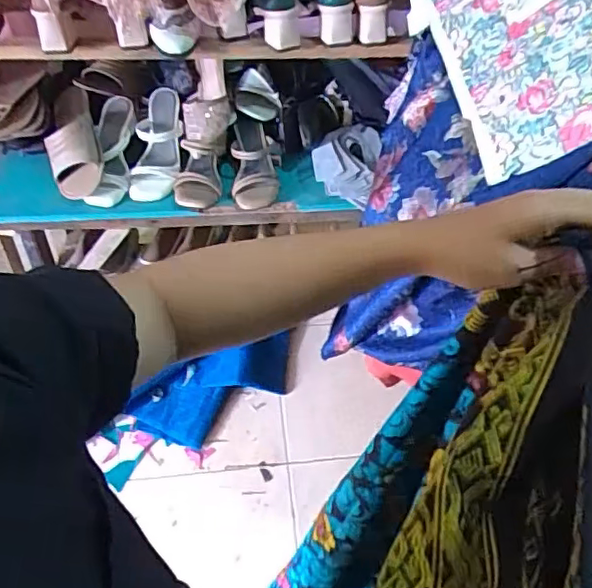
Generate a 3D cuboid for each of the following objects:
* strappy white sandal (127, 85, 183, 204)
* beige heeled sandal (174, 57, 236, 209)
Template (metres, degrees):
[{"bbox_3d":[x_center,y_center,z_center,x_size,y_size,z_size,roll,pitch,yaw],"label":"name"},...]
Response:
[{"bbox_3d":[-0.256,-0.283,1.116,0.088,0.054,0.213,6,79,3],"label":"strappy white sandal"},{"bbox_3d":[-0.171,-0.292,1.102,0.086,0.082,0.268,7,88,4],"label":"beige heeled sandal"}]

